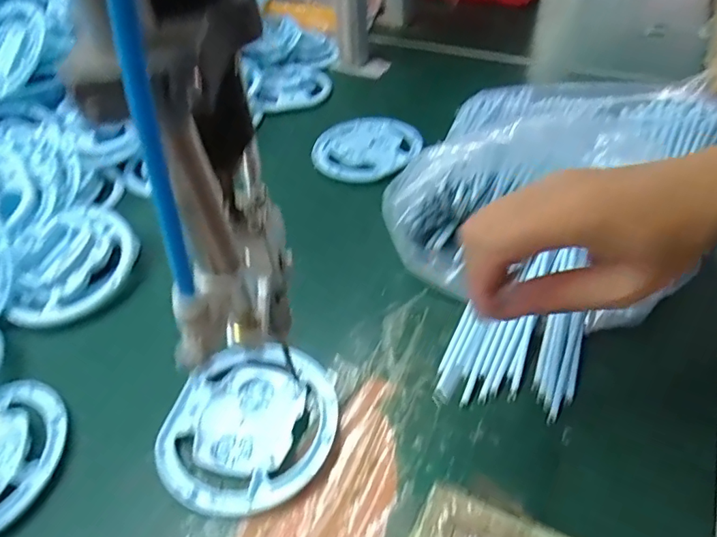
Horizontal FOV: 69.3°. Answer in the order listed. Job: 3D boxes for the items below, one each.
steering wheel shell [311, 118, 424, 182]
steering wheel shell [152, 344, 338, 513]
[{"bbox_3d":[0.009,-0.117,0.509,0.105,0.013,0.092,-12,46,-9],"label":"steering wheel shell"},{"bbox_3d":[-0.065,0.093,0.313,0.101,0.010,0.105,-2,45,2],"label":"steering wheel shell"}]

